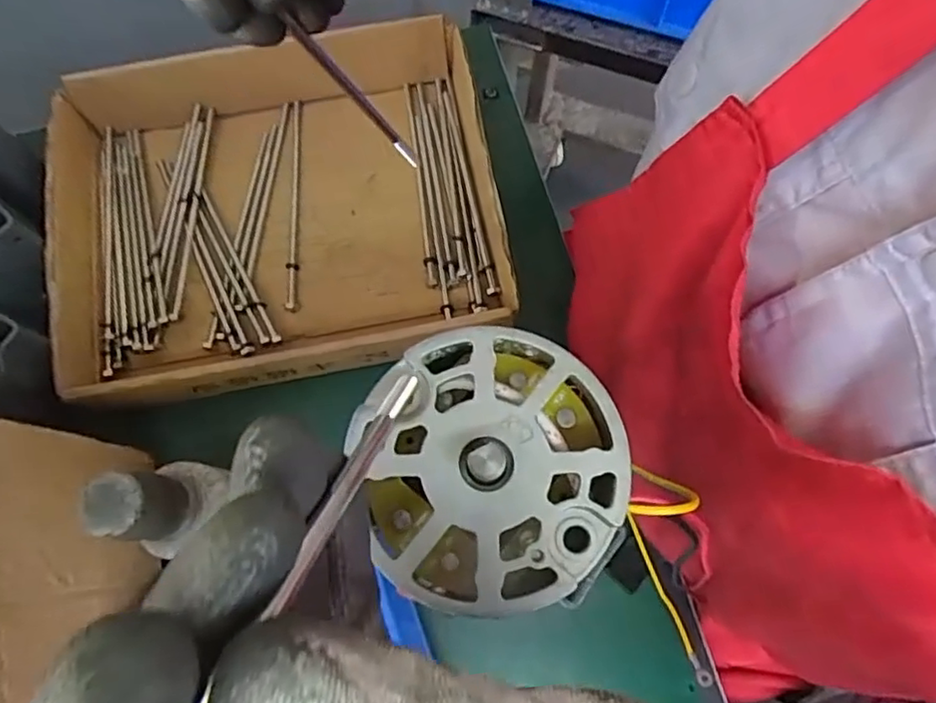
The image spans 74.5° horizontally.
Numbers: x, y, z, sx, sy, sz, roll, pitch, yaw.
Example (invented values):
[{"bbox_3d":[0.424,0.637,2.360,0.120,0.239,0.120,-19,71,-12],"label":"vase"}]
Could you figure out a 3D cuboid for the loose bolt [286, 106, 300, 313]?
[{"bbox_3d":[-0.132,-0.115,0.472,0.007,0.004,0.175,-3,73,0],"label":"loose bolt"}]

